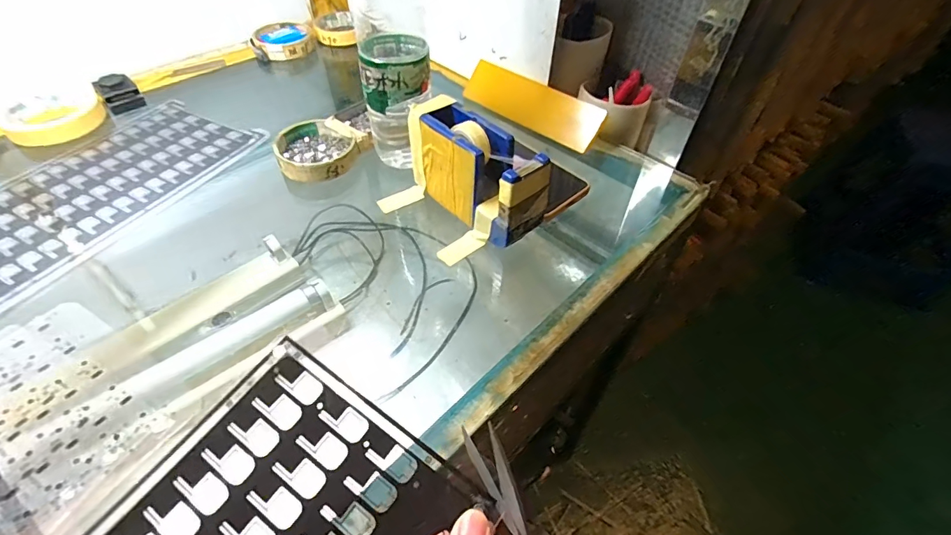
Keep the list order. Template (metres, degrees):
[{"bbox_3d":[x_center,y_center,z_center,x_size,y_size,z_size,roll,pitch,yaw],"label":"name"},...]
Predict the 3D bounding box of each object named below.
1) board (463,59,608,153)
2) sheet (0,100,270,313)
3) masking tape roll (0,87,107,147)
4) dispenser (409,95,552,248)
[{"bbox_3d":[0.068,-0.197,0.531,0.184,0.055,0.015,36,40,24],"label":"board"},{"bbox_3d":[-0.380,-0.080,0.439,0.172,0.008,0.294,22,51,17],"label":"sheet"},{"bbox_3d":[-0.498,-0.184,0.523,0.093,0.026,0.093,-34,57,-28],"label":"masking tape roll"},{"bbox_3d":[-0.001,-0.086,0.392,0.054,0.076,0.137,-32,56,-26],"label":"dispenser"}]

